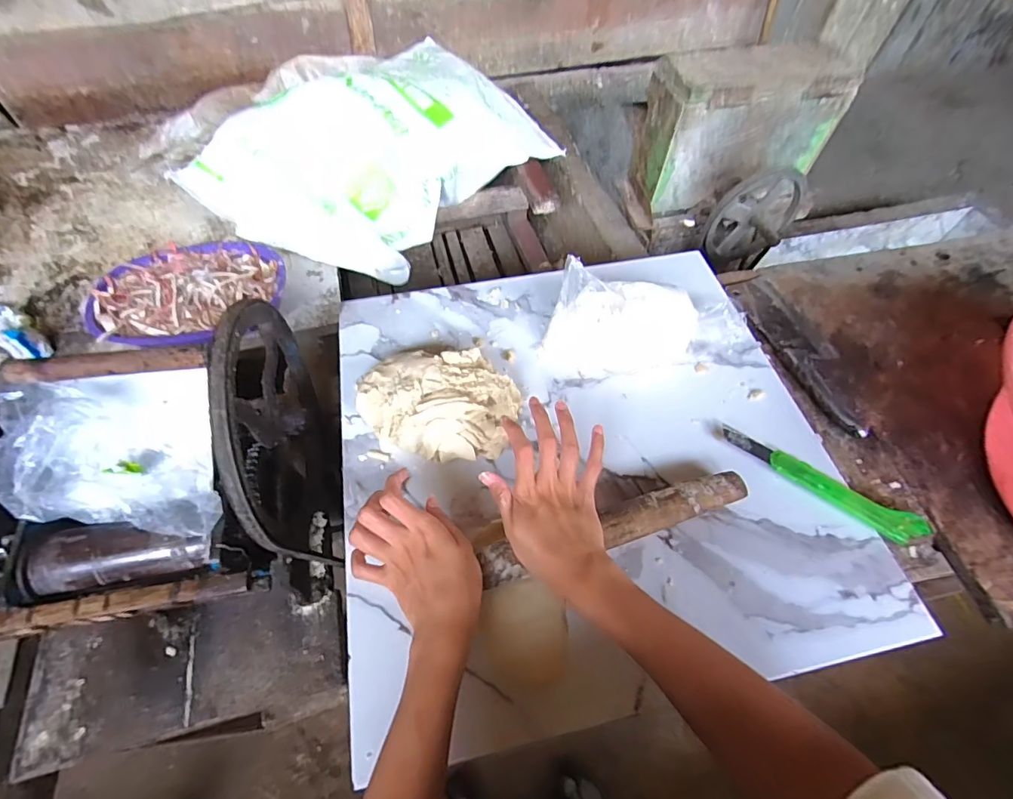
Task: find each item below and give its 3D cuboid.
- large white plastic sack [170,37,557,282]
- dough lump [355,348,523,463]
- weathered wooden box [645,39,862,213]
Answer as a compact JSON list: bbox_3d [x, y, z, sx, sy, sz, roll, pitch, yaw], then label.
[{"bbox_3d":[-0.228,-0.510,0.954,0.405,0.190,0.660,33,62,15],"label":"large white plastic sack"},{"bbox_3d":[-0.068,-0.003,0.491,0.163,0.060,0.127,23,60,9],"label":"dough lump"},{"bbox_3d":[0.447,-0.520,0.915,0.347,0.227,0.162,-14,61,-12],"label":"weathered wooden box"}]

